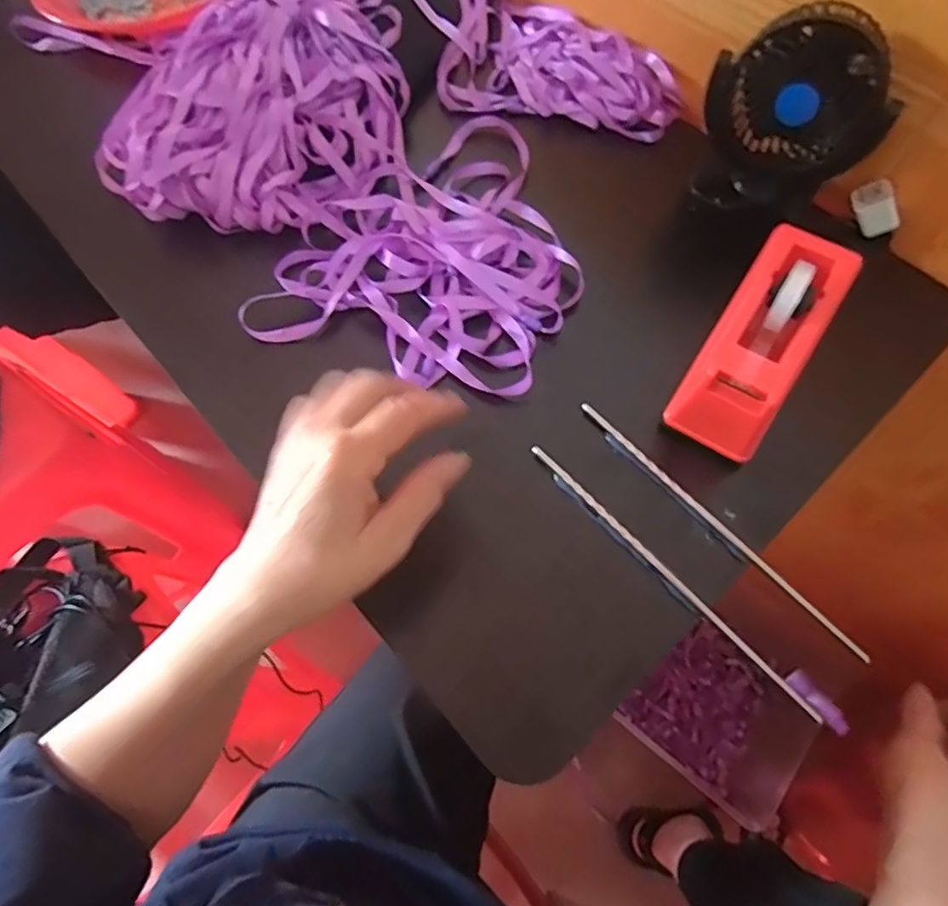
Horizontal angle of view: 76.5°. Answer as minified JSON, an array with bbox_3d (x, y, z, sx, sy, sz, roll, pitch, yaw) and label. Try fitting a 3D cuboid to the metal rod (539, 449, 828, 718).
[{"bbox_3d":[0.115,0.071,0.368,0.007,0.006,0.220,-39,70,-17],"label":"metal rod"}]

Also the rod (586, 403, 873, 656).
[{"bbox_3d":[0.150,0.043,0.376,0.009,0.011,0.220,-39,70,-17],"label":"rod"}]

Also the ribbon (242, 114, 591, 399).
[{"bbox_3d":[-0.022,-0.176,0.481,0.221,0.033,0.291,15,65,7],"label":"ribbon"}]

